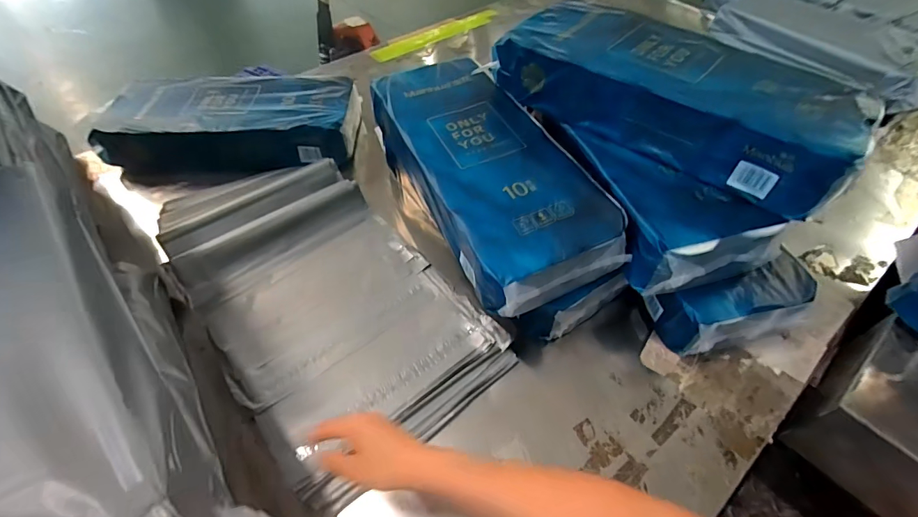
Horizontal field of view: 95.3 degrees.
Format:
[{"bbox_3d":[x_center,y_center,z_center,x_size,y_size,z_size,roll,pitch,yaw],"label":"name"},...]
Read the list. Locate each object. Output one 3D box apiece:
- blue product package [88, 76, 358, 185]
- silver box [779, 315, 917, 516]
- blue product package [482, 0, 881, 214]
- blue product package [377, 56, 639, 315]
[{"bbox_3d":[-0.527,-0.315,0.994,0.548,0.118,0.265,2,53,0],"label":"blue product package"},{"bbox_3d":[0.670,0.258,0.629,0.182,0.161,0.220,-35,60,-25],"label":"silver box"},{"bbox_3d":[0.333,-0.272,0.687,0.531,0.129,0.205,36,60,24],"label":"blue product package"},{"bbox_3d":[0.038,-0.163,0.729,0.221,0.097,0.524,-20,55,-16],"label":"blue product package"}]

